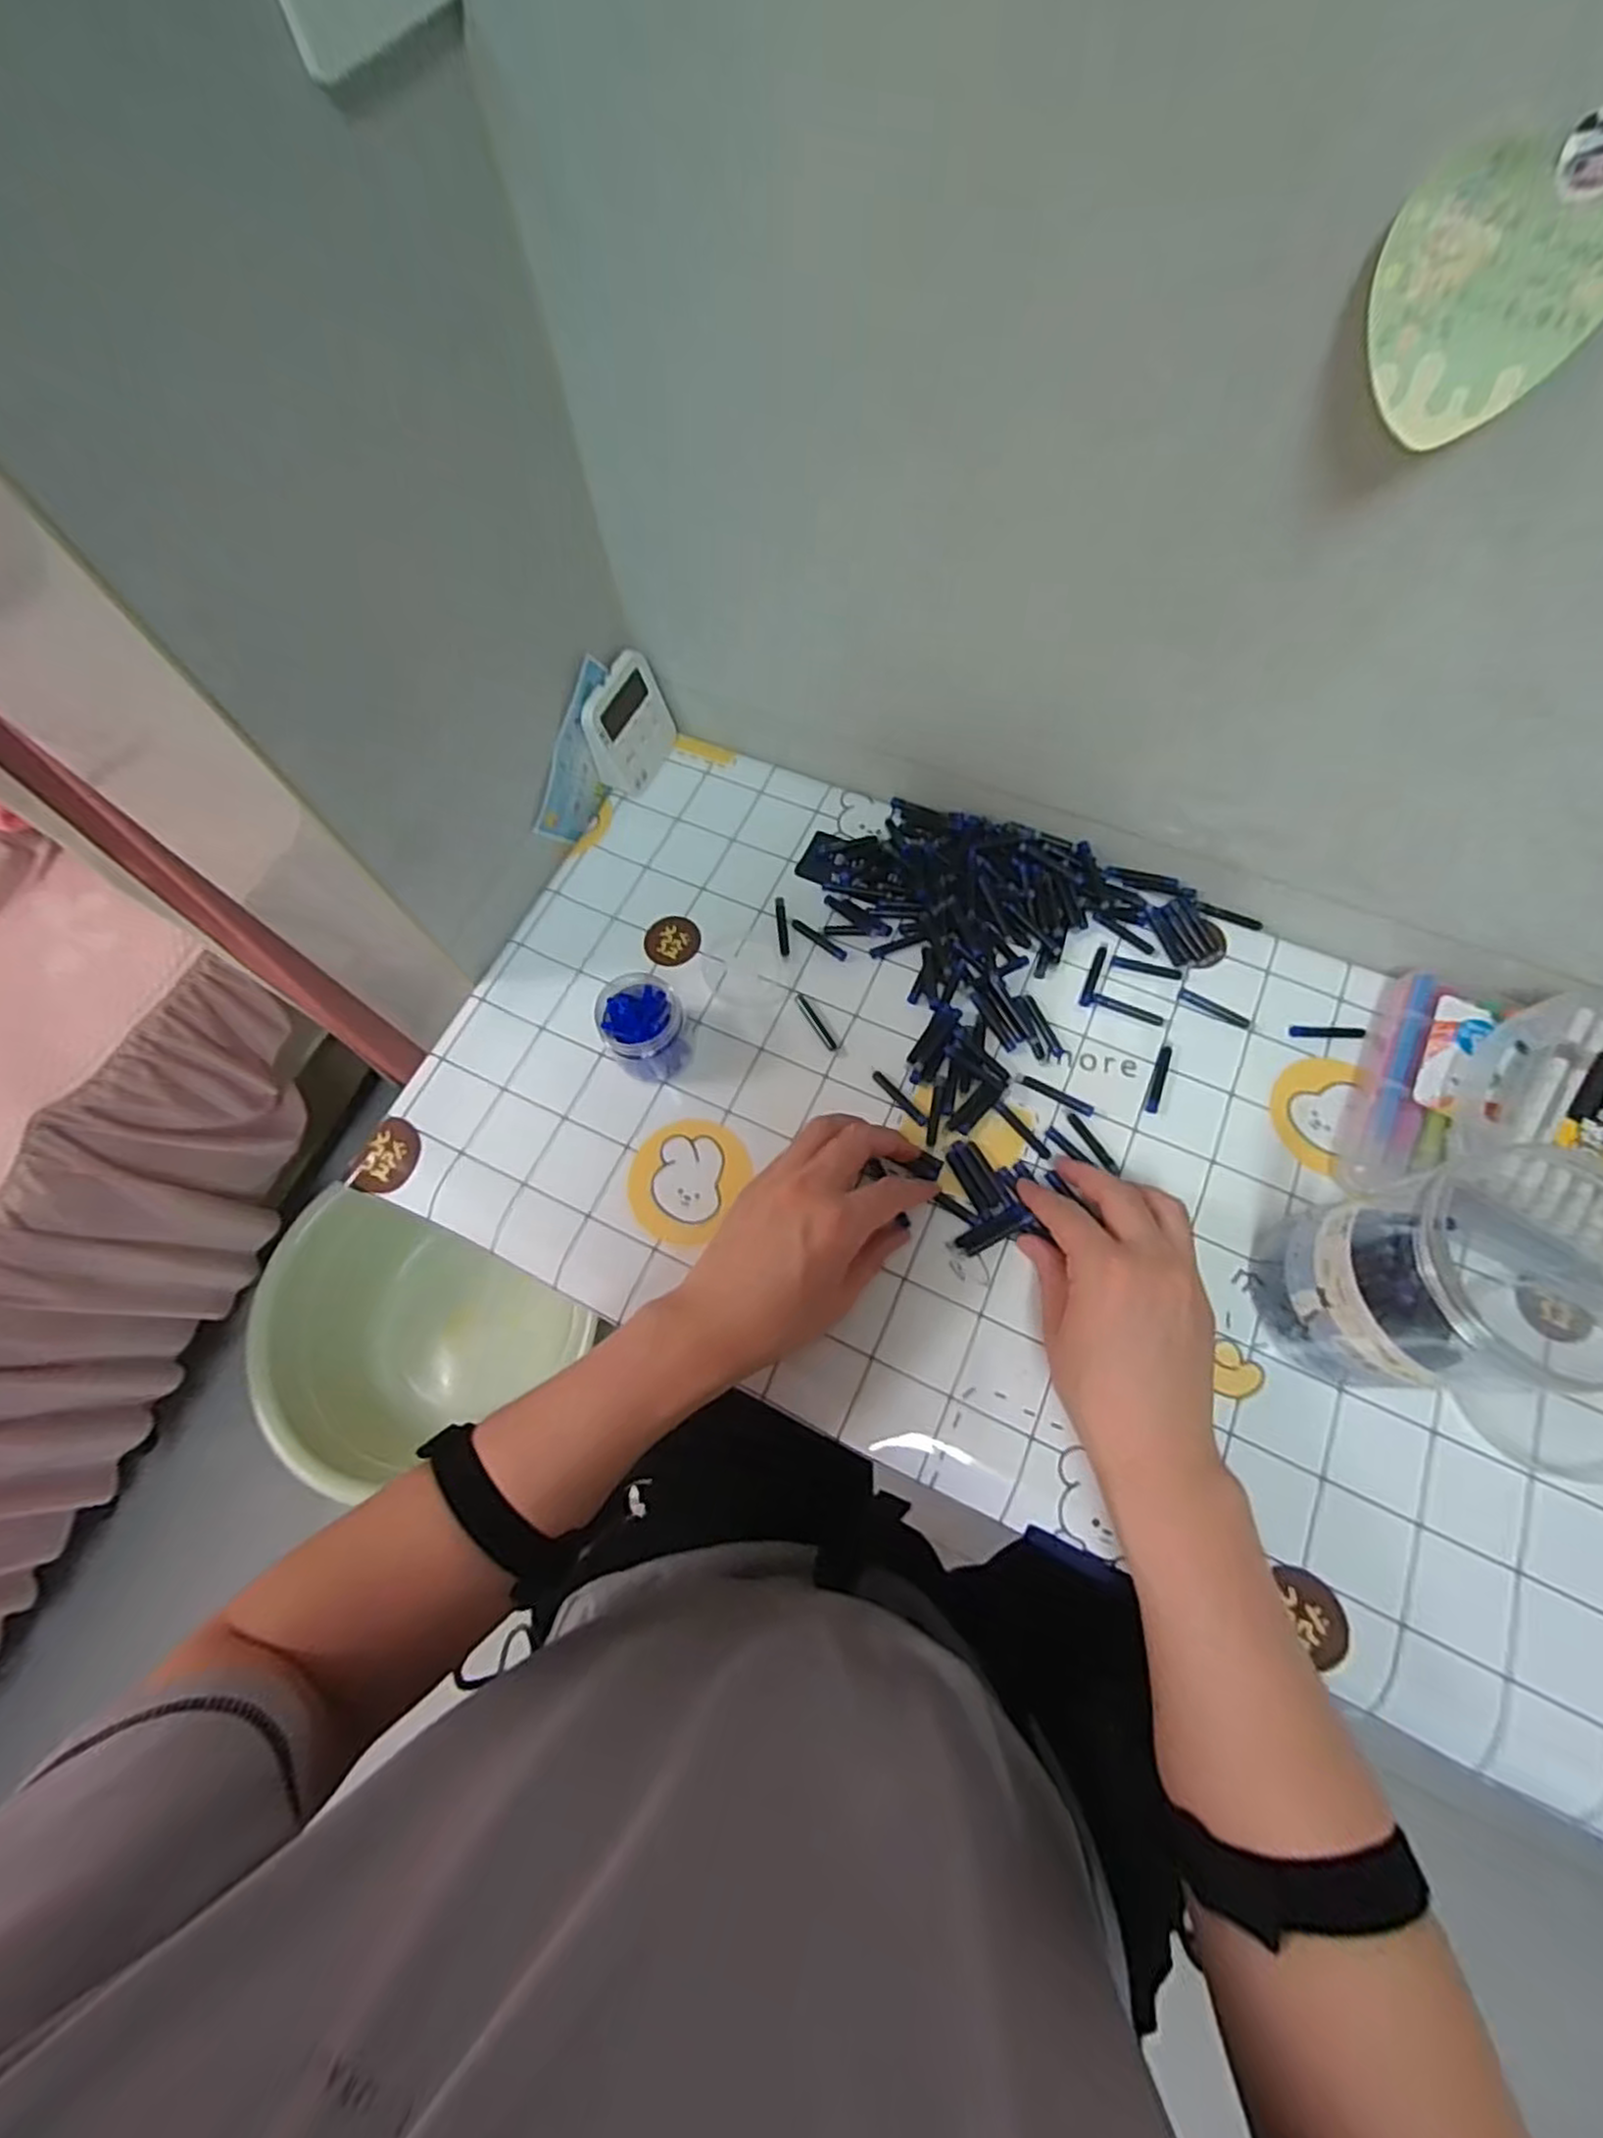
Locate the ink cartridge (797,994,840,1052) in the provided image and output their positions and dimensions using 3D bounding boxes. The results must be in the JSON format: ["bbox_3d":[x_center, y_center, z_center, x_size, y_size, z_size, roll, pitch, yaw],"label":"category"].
[{"bbox_3d":[0.011,-0.032,0.508,0.008,0.004,0.048,-29,71,-10],"label":"ink cartridge"}]

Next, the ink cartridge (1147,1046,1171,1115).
[{"bbox_3d":[0.231,0.006,0.487,0.007,0.006,0.047,19,70,8],"label":"ink cartridge"}]

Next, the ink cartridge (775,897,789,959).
[{"bbox_3d":[-0.013,-0.101,0.536,0.007,0.004,0.047,-5,69,-1],"label":"ink cartridge"}]

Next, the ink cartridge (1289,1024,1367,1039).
[{"bbox_3d":[0.343,-0.025,0.496,0.045,0.006,0.008,4,69,3],"label":"ink cartridge"}]

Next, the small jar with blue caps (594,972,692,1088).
[{"bbox_3d":[-0.099,-0.028,0.480,0.047,0.058,0.056,-6,69,-1],"label":"small jar with blue caps"}]

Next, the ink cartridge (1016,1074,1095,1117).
[{"bbox_3d":[0.162,0.017,0.485,0.052,0.005,0.008,27,72,11],"label":"ink cartridge"}]

